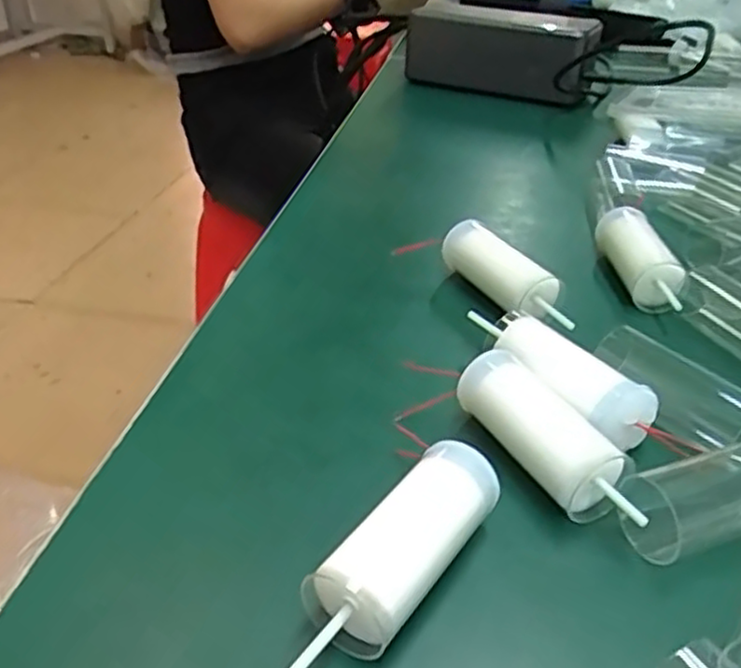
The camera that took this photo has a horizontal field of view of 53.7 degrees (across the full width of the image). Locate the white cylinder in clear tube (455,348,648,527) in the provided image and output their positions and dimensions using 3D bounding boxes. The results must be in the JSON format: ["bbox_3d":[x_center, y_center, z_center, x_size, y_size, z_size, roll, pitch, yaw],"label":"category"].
[{"bbox_3d":[0.048,0.028,0.195,0.020,0.020,0.060,-15,37,-25],"label":"white cylinder in clear tube"}]

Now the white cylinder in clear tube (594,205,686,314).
[{"bbox_3d":[0.105,-0.030,0.289,0.017,0.022,0.055,0,33,-2],"label":"white cylinder in clear tube"}]

